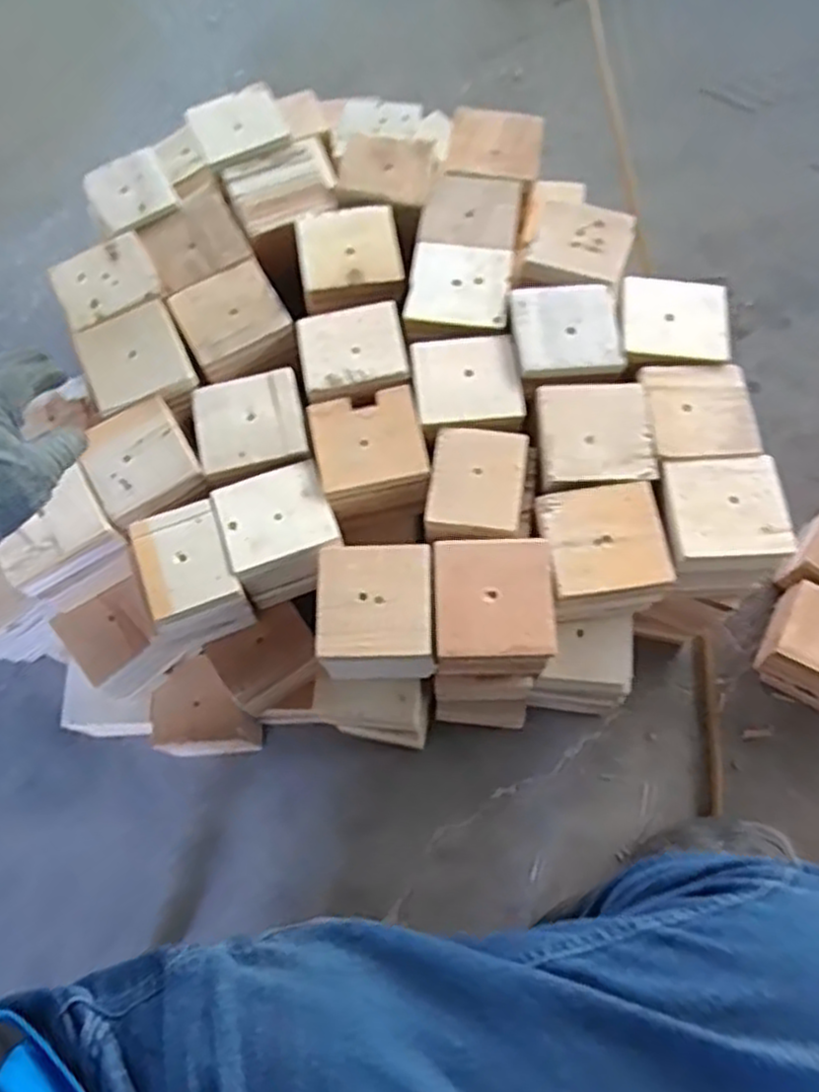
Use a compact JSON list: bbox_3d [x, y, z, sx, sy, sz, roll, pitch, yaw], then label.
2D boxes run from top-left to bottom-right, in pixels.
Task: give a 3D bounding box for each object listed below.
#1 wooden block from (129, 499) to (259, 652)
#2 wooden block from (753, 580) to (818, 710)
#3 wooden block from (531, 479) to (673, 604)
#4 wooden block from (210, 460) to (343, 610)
[{"bbox_3d":[-0.191,0.027,0.659,0.084,0.081,0.095,-22,70,-6],"label":"wooden block"},{"bbox_3d":[0.427,0.107,0.806,0.097,0.085,0.091,26,70,13],"label":"wooden block"},{"bbox_3d":[0.158,-0.005,0.620,0.096,0.015,0.093,-11,67,-2],"label":"wooden block"},{"bbox_3d":[-0.110,-0.008,0.668,0.093,0.072,0.096,-21,70,-5],"label":"wooden block"}]

